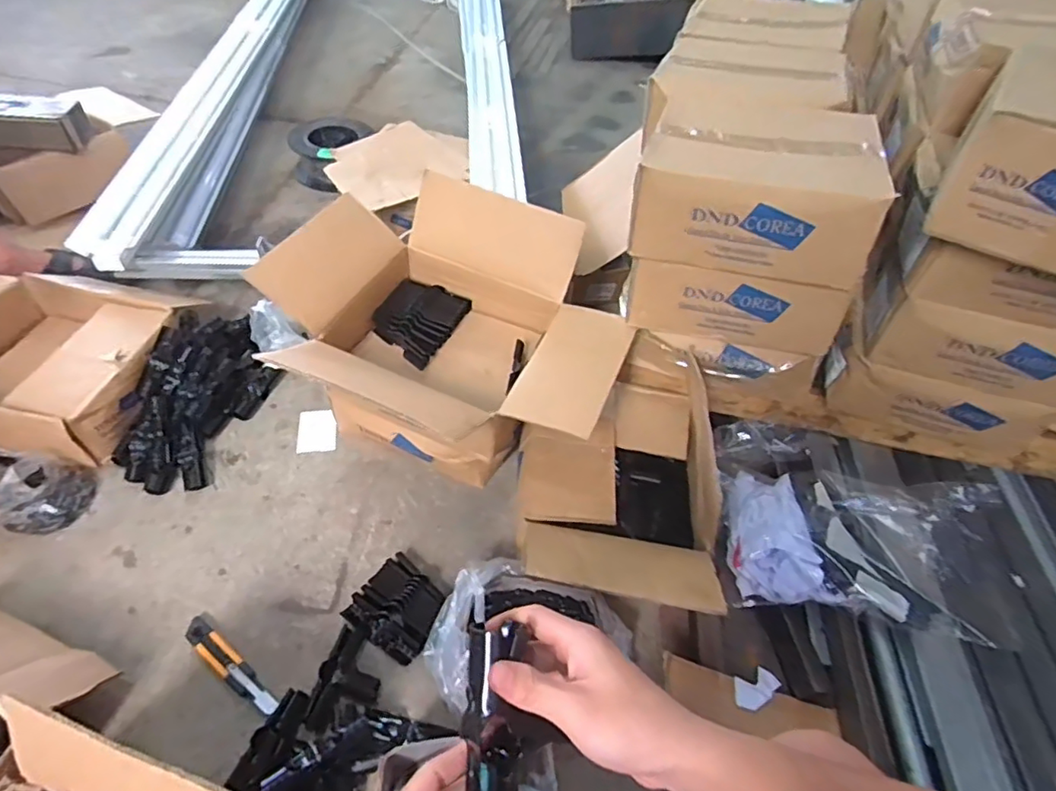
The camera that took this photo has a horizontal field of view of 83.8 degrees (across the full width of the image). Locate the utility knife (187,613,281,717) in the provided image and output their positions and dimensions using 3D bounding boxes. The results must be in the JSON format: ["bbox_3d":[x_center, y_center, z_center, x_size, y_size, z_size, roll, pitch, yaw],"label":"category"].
[{"bbox_3d":[-0.418,0.379,0.827,0.184,0.018,0.035,31,52,20],"label":"utility knife"}]

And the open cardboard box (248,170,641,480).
[{"bbox_3d":[-0.136,-0.077,0.994,0.552,0.336,0.445,17,49,9],"label":"open cardboard box"}]

